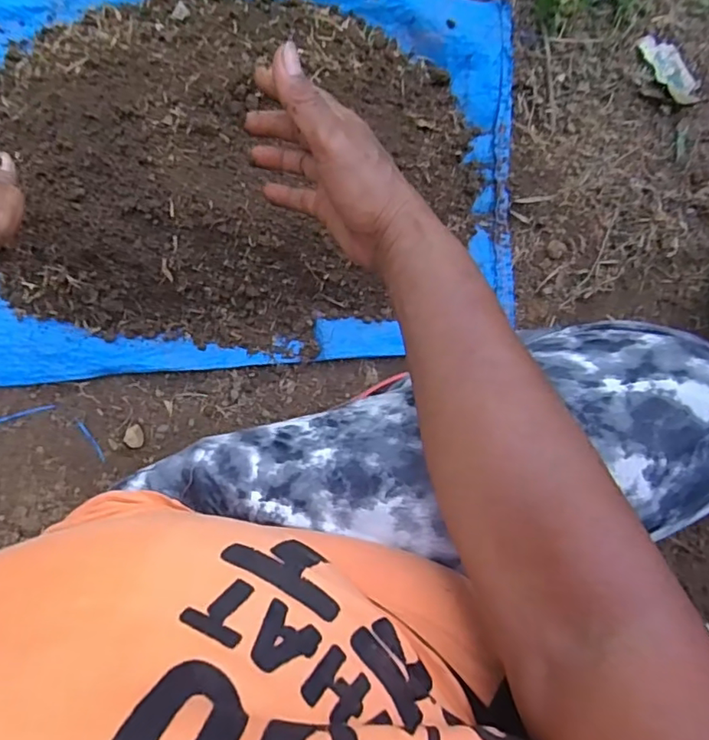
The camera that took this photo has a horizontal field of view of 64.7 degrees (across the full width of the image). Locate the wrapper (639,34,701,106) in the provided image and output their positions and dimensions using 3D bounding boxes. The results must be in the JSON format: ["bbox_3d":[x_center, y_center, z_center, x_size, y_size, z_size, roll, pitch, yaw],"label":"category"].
[{"bbox_3d":[0.460,-0.437,0.817,0.059,0.020,0.116,-42,101,-9],"label":"wrapper"}]

